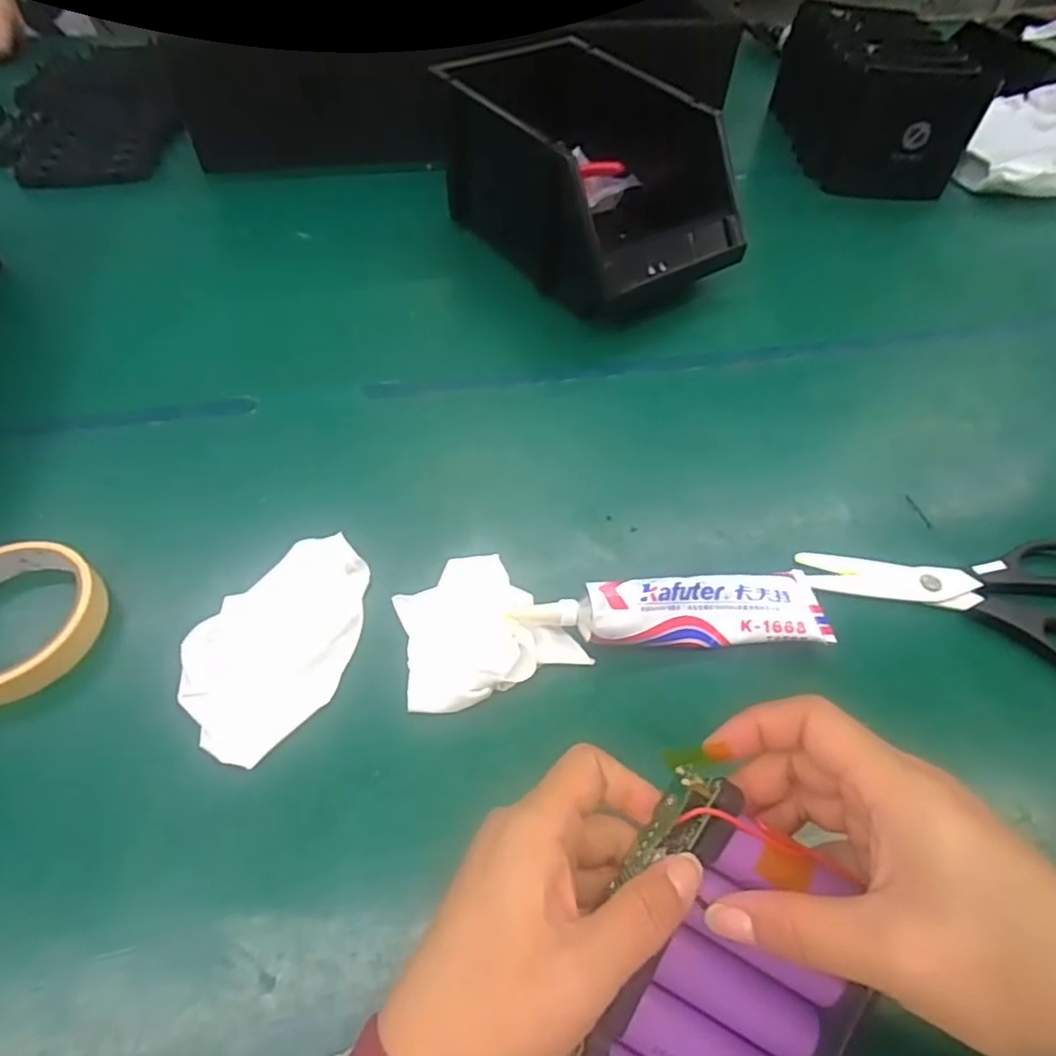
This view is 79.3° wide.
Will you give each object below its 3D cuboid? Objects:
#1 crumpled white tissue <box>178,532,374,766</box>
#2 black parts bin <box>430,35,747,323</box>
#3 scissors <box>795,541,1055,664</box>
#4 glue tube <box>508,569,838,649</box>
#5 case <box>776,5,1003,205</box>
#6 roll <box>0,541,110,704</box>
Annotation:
[{"bbox_3d":[-0.129,0.056,0.337,0.071,0.016,0.126,20,55,11],"label":"crumpled white tissue"},{"bbox_3d":[0.048,-0.301,0.546,0.164,0.117,0.264,-28,60,-21],"label":"black parts bin"},{"bbox_3d":[0.258,0.047,0.361,0.183,0.015,0.084,0,54,-3],"label":"scissors"},{"bbox_3d":[0.079,0.045,0.345,0.166,0.030,0.040,-2,54,-4],"label":"glue tube"},{"bbox_3d":[0.367,-0.460,0.686,0.131,0.110,0.224,2,54,-1],"label":"case"},{"bbox_3d":[-0.275,0.048,0.334,0.085,0.024,0.087,1,54,-2],"label":"roll"}]

